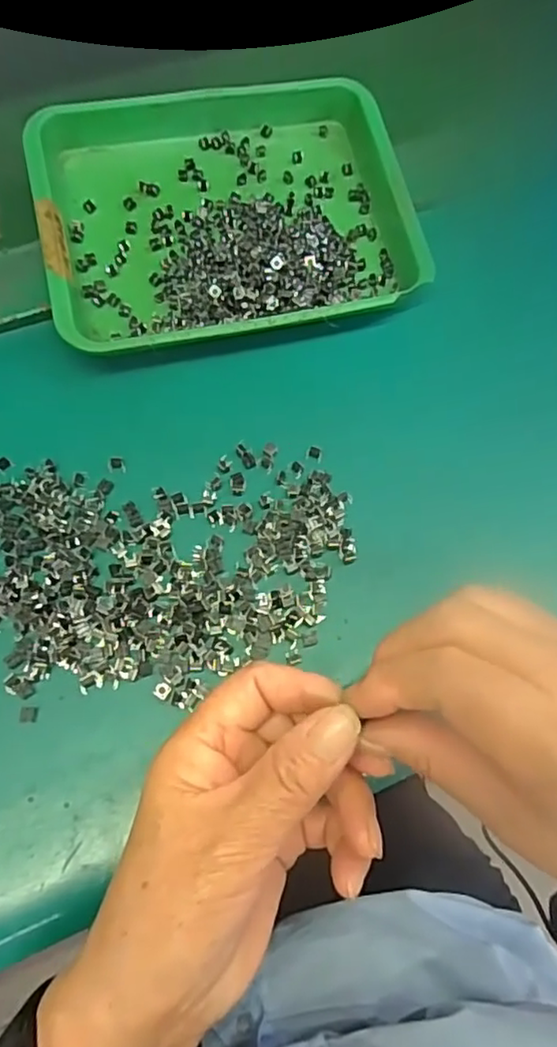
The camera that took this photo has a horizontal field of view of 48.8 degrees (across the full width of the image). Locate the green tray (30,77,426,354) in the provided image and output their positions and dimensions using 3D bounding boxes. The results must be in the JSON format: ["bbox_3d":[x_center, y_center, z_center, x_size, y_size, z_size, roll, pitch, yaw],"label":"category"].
[{"bbox_3d":[-0.030,-0.187,0.363,0.211,0.031,0.169,-12,69,-7],"label":"green tray"}]

